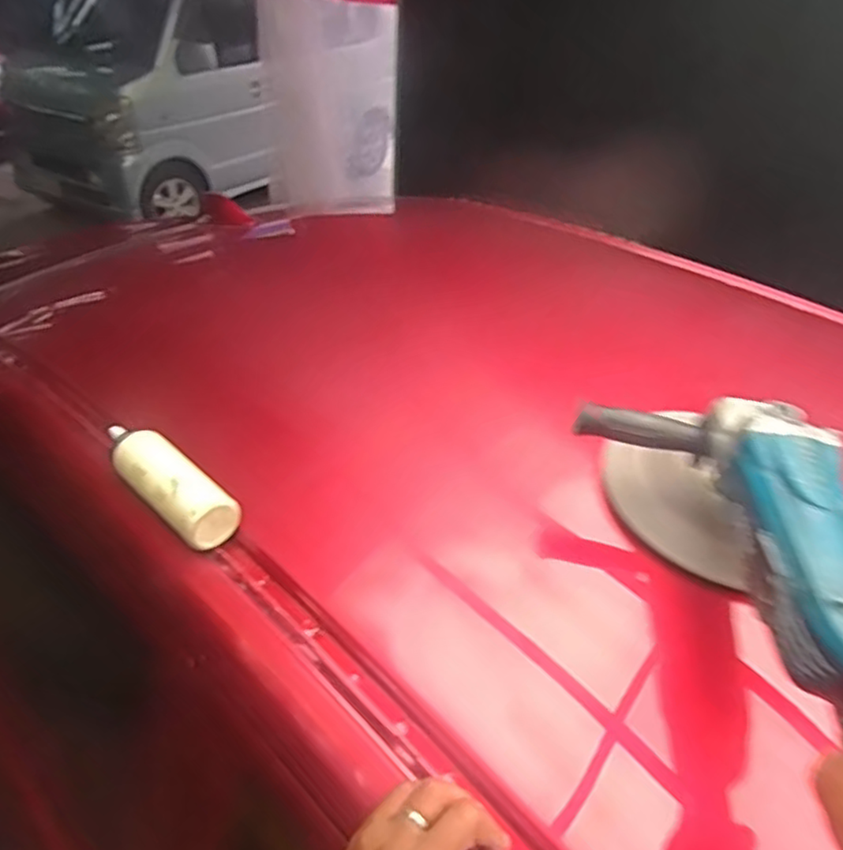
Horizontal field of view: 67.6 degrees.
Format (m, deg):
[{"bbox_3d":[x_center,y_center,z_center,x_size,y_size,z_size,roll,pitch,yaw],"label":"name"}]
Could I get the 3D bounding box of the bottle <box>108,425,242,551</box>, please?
[{"bbox_3d":[-0.260,0.052,0.624,0.187,0.050,0.052,29,44,28],"label":"bottle"}]

